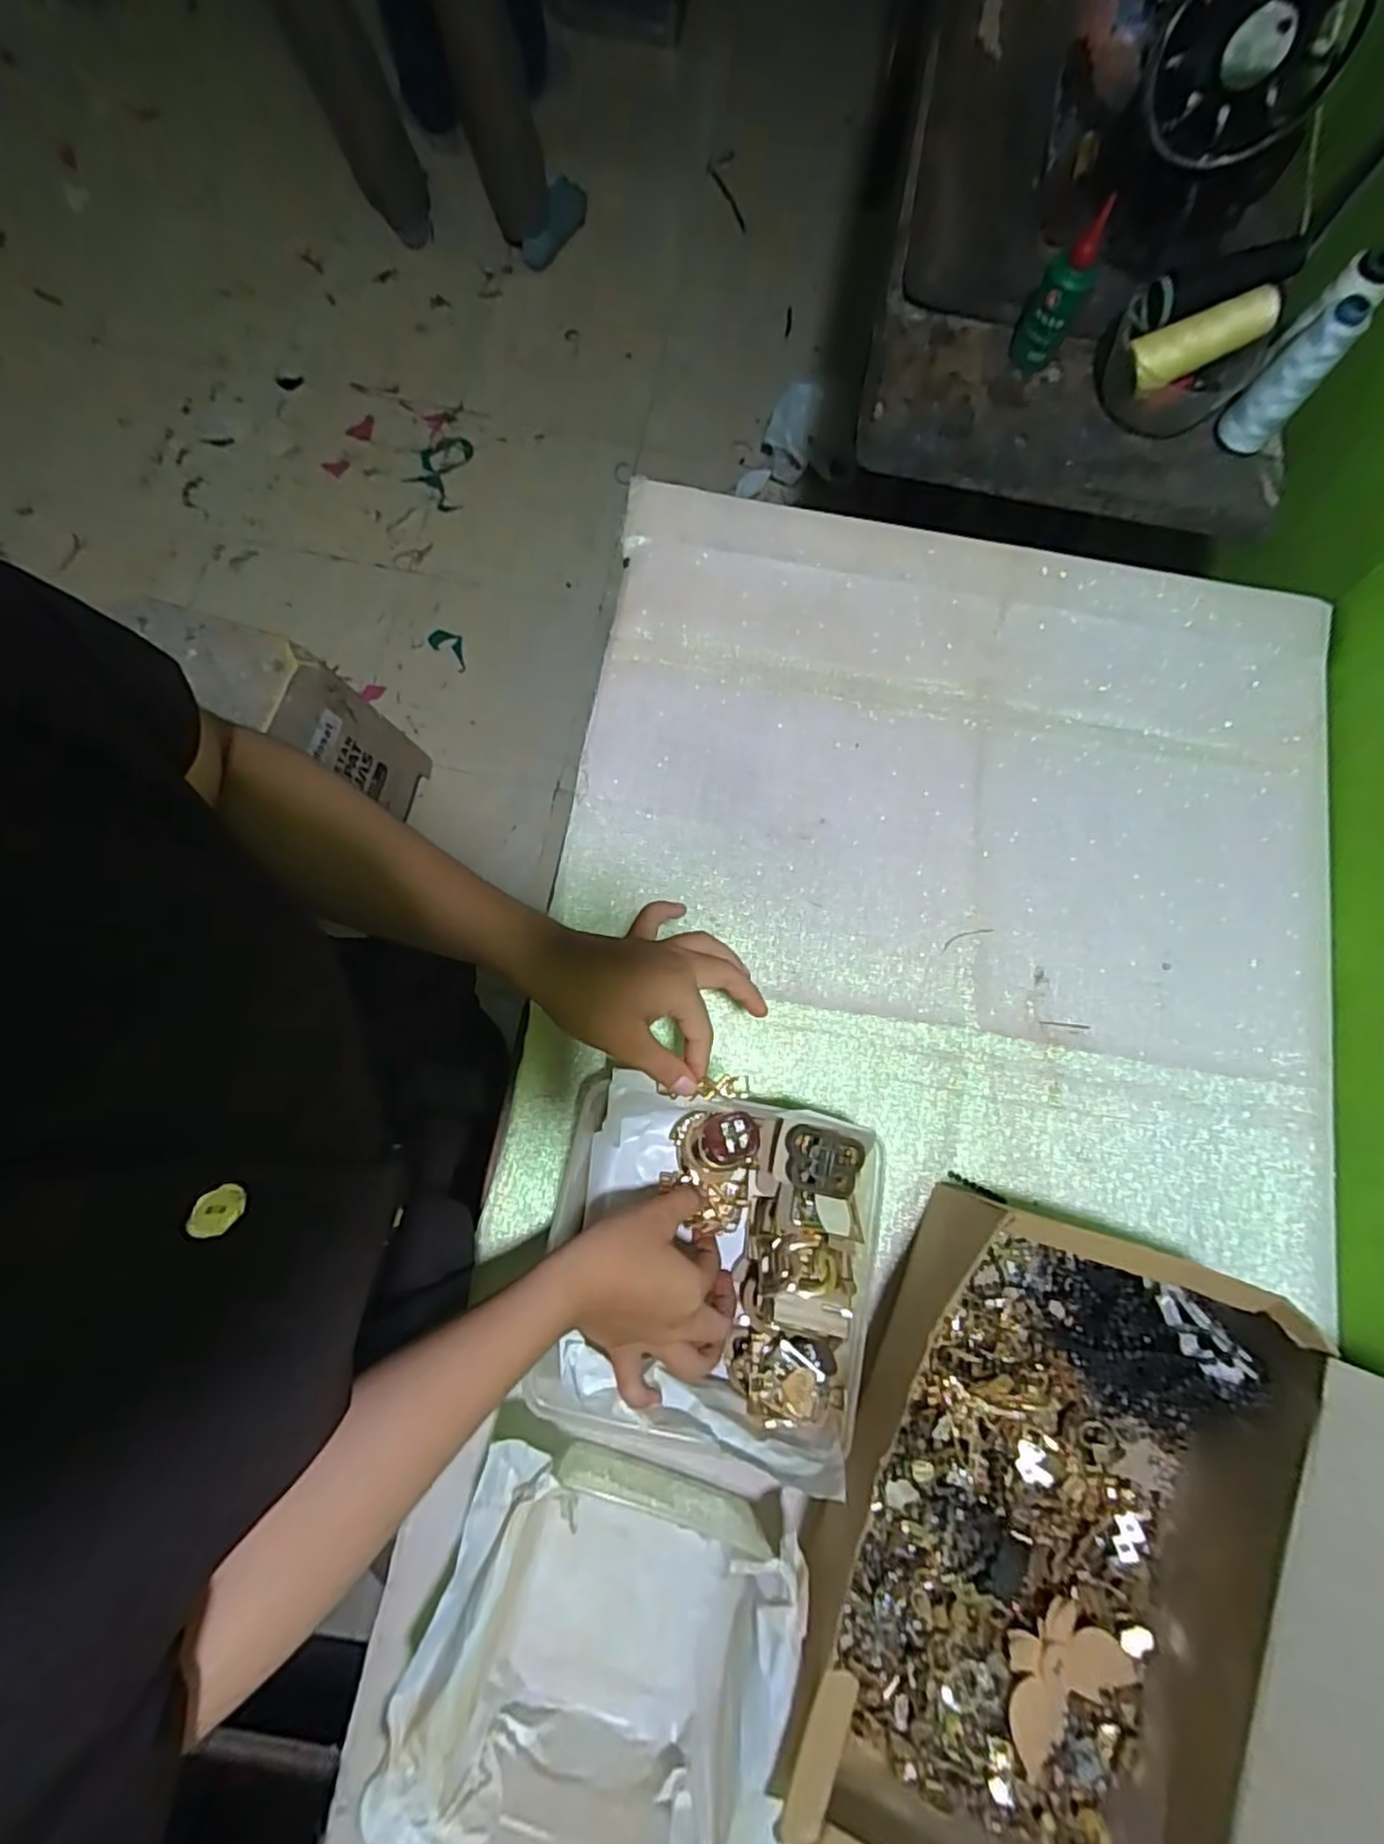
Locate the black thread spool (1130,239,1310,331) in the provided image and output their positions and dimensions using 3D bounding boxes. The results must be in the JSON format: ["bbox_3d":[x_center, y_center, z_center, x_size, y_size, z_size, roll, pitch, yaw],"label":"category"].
[{"bbox_3d":[0.434,-0.526,0.561,0.127,0.032,0.035,-12,77,11],"label":"black thread spool"}]

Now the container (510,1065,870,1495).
[{"bbox_3d":[0.007,0.215,0.436,0.201,0.087,0.203,11,78,3],"label":"container"}]

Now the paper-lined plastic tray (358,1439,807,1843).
[{"bbox_3d":[-0.046,0.416,0.393,0.204,0.082,0.175,19,79,2],"label":"paper-lined plastic tray"}]

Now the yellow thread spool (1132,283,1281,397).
[{"bbox_3d":[0.428,-0.489,0.575,0.103,0.032,0.034,-14,77,19],"label":"yellow thread spool"}]

